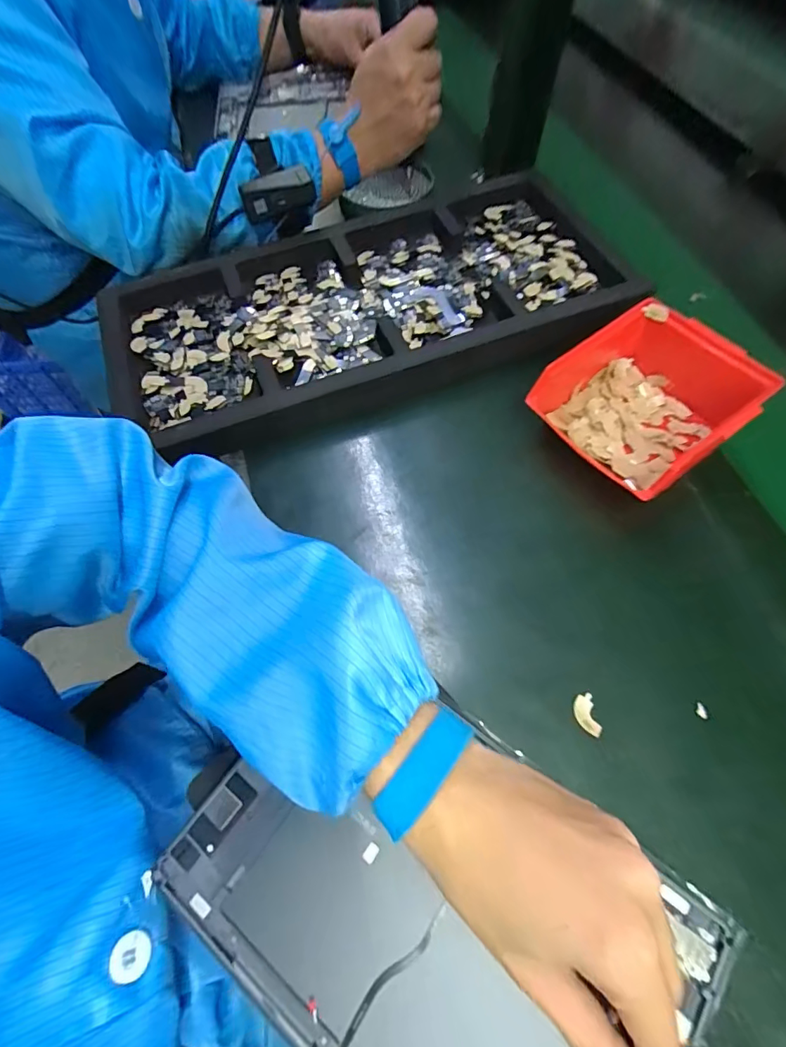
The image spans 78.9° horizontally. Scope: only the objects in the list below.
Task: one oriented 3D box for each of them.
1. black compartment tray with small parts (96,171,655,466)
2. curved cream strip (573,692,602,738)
[{"bbox_3d":[-0.029,-0.211,0.464,0.482,0.049,0.238,-19,63,-11],"label":"black compartment tray with small parts"},{"bbox_3d":[0.123,0.121,0.303,0.014,0.004,0.025,-6,61,-4],"label":"curved cream strip"}]

